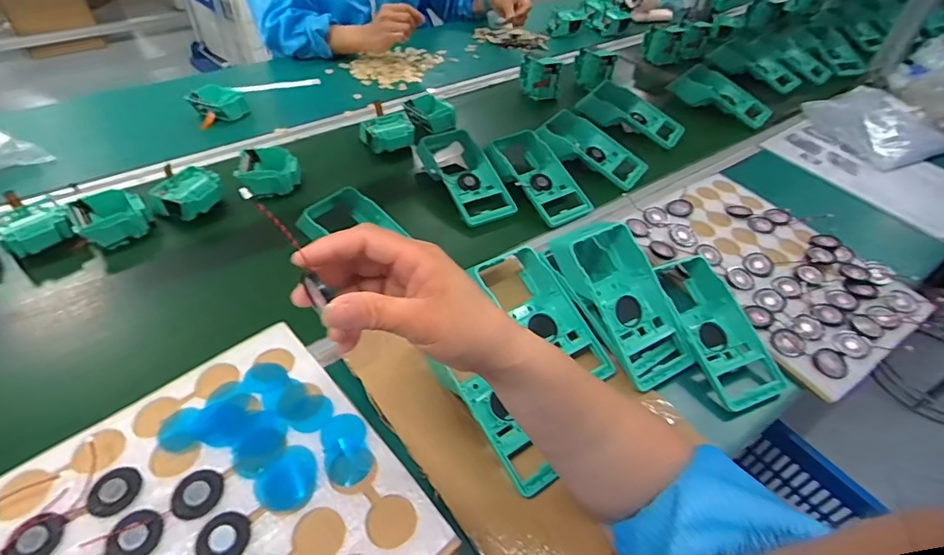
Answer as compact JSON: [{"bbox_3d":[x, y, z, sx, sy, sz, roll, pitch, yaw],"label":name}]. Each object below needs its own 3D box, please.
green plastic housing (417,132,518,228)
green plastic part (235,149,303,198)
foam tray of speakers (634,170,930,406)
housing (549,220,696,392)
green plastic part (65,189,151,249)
[{"bbox_3d":[-0.013,-0.157,0.742,0.096,0.044,0.194,-17,48,-20],"label":"green plastic housing"},{"bbox_3d":[-0.293,-0.156,0.721,0.080,0.032,0.089,-8,46,-13],"label":"green plastic part"},{"bbox_3d":[0.382,-0.021,0.639,0.242,0.021,0.315,-23,51,-25],"label":"foam tray of speakers"},{"bbox_3d":[0.164,0.028,0.551,0.090,0.075,0.184,-20,65,-26],"label":"housing"},{"bbox_3d":[-0.474,-0.078,0.657,0.086,0.041,0.073,-23,51,-25],"label":"green plastic part"}]

